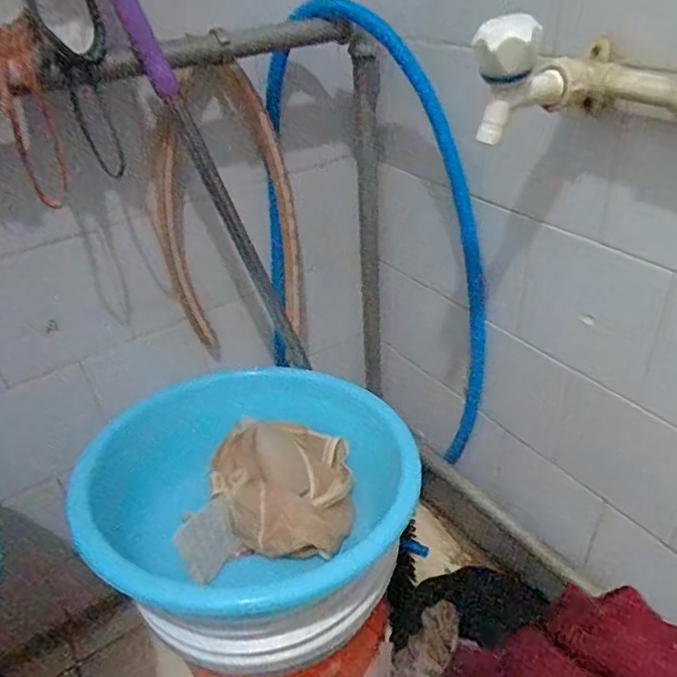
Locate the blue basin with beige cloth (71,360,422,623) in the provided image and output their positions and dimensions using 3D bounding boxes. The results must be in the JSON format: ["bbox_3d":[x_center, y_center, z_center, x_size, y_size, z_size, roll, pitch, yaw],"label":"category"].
[{"bbox_3d":[-0.087,0.152,0.635,0.343,0.106,0.310,1,36,9],"label":"blue basin with beige cloth"}]

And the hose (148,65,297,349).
[{"bbox_3d":[-0.129,-0.136,0.703,0.177,0.351,0.048,-22,40,-22],"label":"hose"}]

